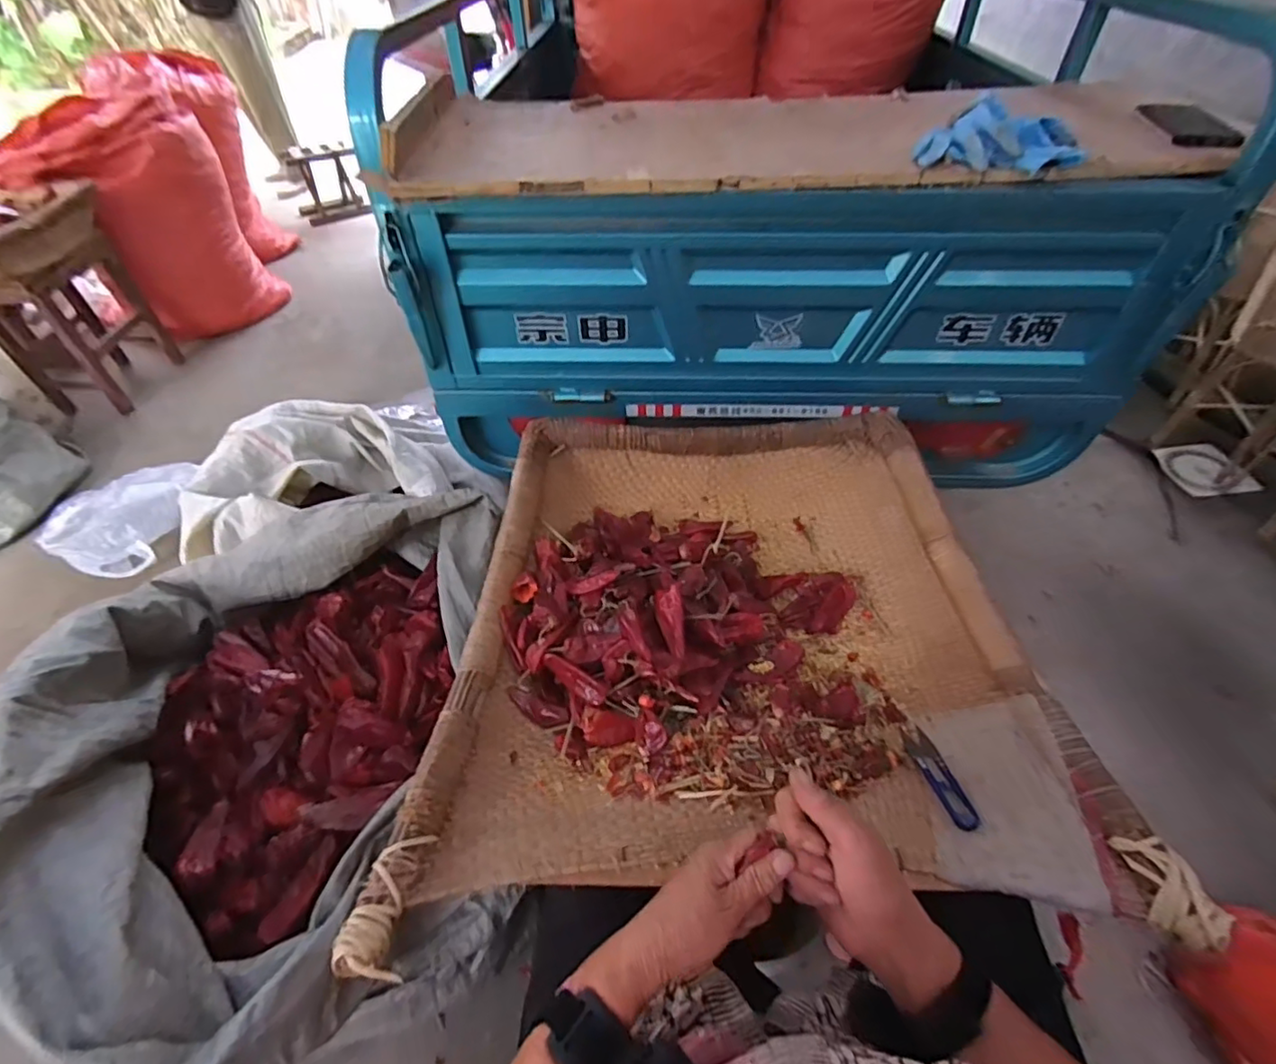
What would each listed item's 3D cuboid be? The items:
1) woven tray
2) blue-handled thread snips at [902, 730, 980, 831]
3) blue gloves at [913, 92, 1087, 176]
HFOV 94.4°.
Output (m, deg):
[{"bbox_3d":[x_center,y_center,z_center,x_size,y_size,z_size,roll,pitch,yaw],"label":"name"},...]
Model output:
[{"bbox_3d":[0.104,0.116,0.689,0.624,0.112,0.642,-1,50,2],"label":"woven tray"},{"bbox_3d":[0.298,0.241,0.582,0.027,0.008,0.113,-2,26,-2],"label":"blue-handled thread snips"},{"bbox_3d":[0.441,-0.476,0.714,0.185,0.043,0.123,16,52,15],"label":"blue gloves"}]

